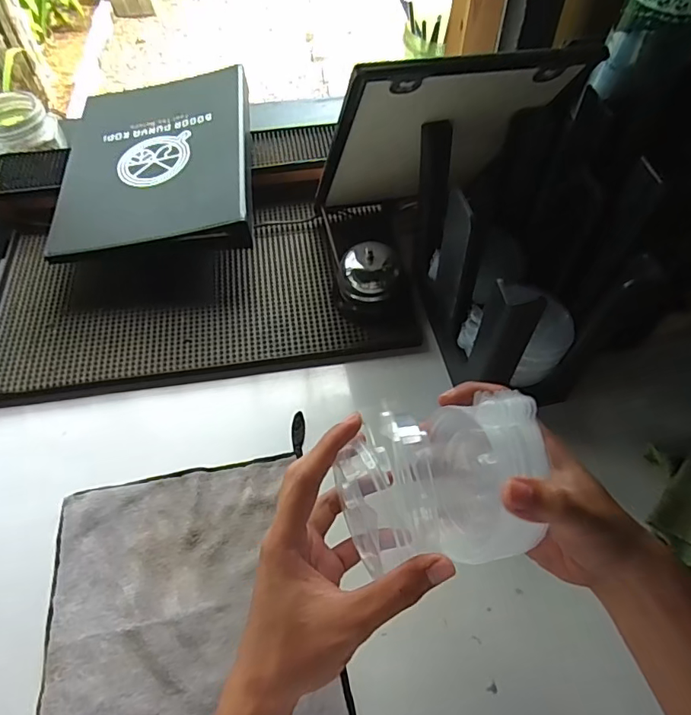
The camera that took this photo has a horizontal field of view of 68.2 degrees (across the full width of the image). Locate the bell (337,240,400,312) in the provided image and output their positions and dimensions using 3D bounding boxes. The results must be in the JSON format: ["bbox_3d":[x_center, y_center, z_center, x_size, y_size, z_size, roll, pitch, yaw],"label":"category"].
[{"bbox_3d":[0.027,-0.096,0.600,0.067,0.057,0.064,2,57,2],"label":"bell"}]

